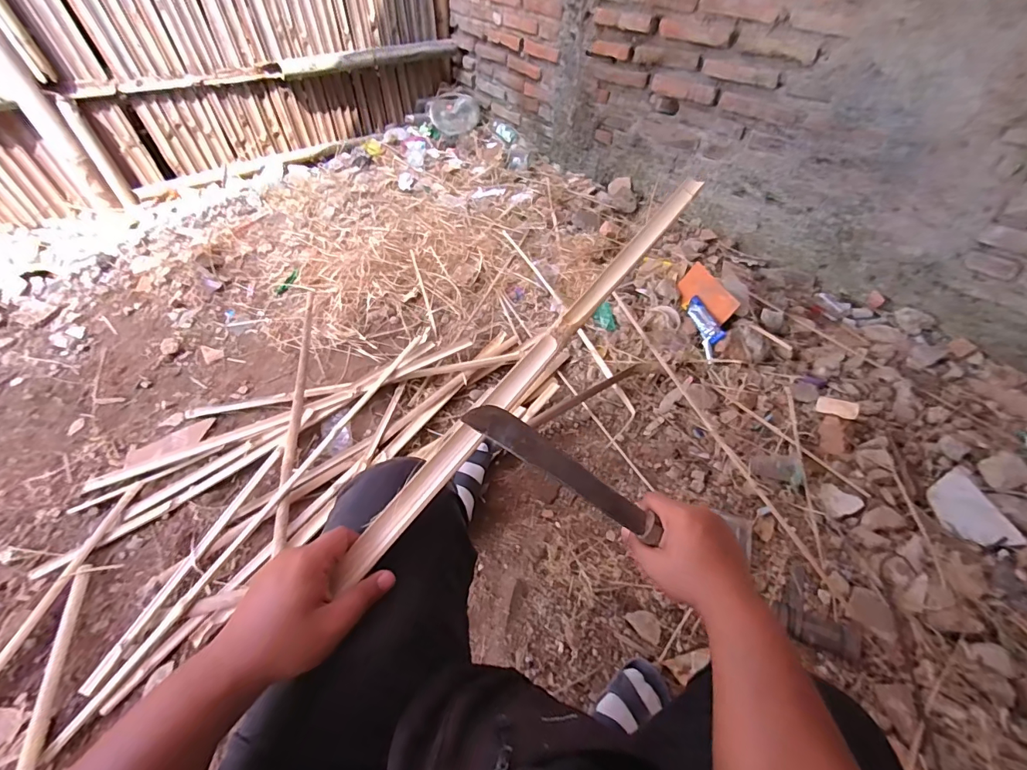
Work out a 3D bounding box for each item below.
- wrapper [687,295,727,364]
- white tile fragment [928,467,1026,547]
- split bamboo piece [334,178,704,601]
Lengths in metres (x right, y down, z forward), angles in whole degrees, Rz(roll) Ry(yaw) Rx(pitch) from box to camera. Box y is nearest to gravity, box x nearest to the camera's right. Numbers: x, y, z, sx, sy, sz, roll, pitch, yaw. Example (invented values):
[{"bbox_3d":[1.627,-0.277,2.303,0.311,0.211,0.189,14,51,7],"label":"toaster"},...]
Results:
[{"bbox_3d":[0.495,-0.157,1.150,0.060,0.019,0.208,-30,49,32],"label":"wrapper"},{"bbox_3d":[0.917,0.245,0.907,0.111,0.015,0.164,-3,52,-2],"label":"white tile fragment"},{"bbox_3d":[0.035,-0.040,0.468,0.027,0.011,0.572,34,72,24],"label":"split bamboo piece"}]

